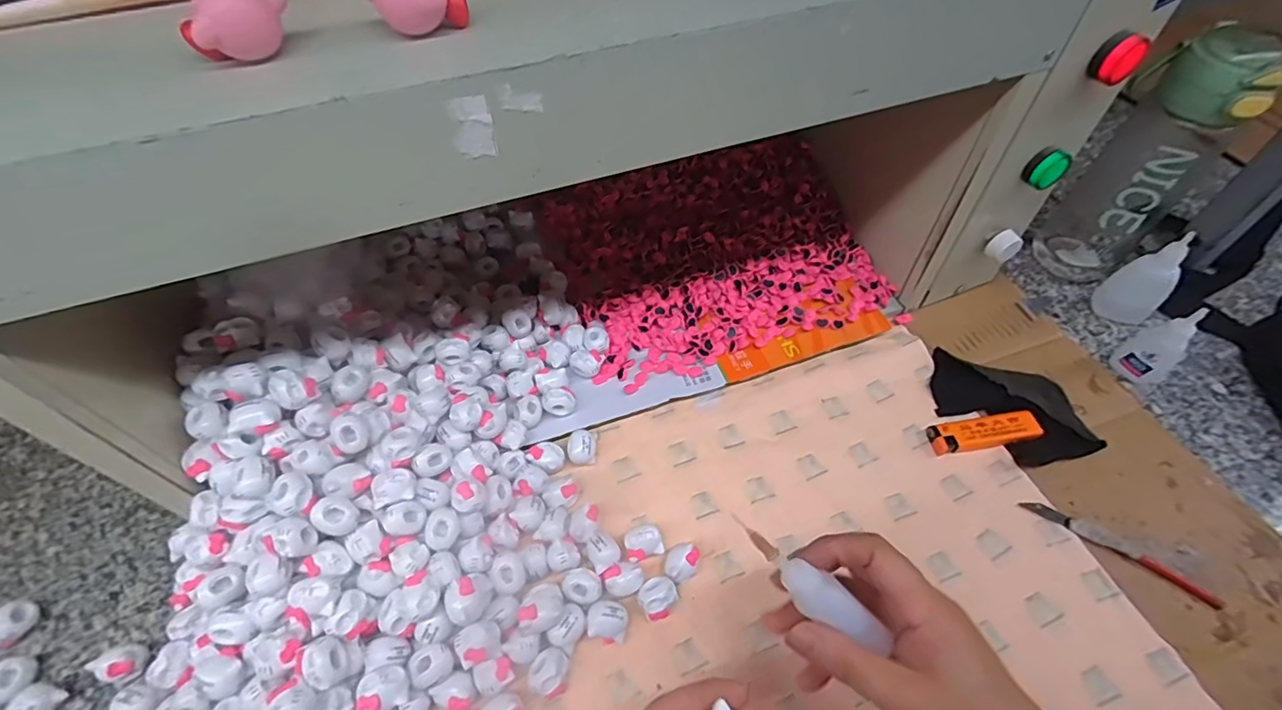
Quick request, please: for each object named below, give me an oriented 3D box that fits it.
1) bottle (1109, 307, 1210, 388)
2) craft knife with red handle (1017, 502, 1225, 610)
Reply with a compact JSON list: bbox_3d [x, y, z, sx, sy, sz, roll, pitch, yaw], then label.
[{"bbox_3d":[0.421,-0.009,0.437,0.022,0.073,0.035,-24,57,-17],"label":"bottle"},{"bbox_3d":[0.328,0.133,0.374,0.117,0.006,0.012,31,59,20],"label":"craft knife with red handle"}]

